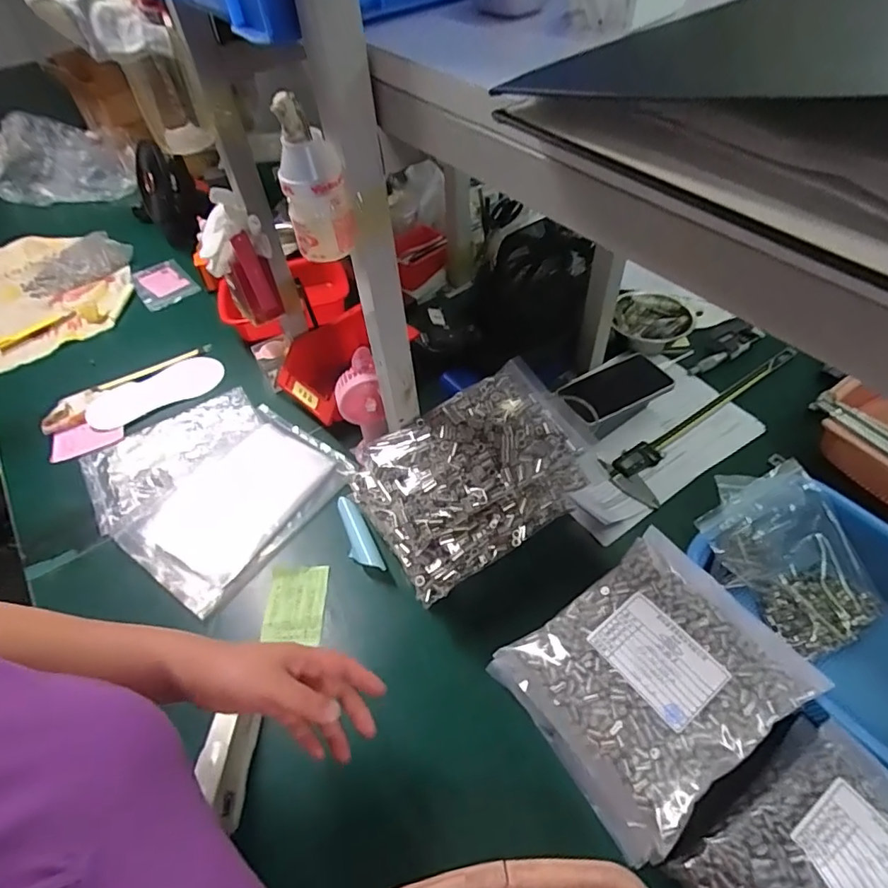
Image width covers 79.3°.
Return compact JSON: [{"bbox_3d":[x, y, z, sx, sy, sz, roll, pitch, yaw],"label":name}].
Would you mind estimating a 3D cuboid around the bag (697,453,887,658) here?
[{"bbox_3d":[0.358,0.114,0.555,0.131,0.079,0.169,-33,57,-18],"label":"bag"}]

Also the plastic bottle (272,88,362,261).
[{"bbox_3d":[-0.096,-0.188,0.389,0.048,0.101,0.040,-19,51,-11],"label":"plastic bottle"}]

